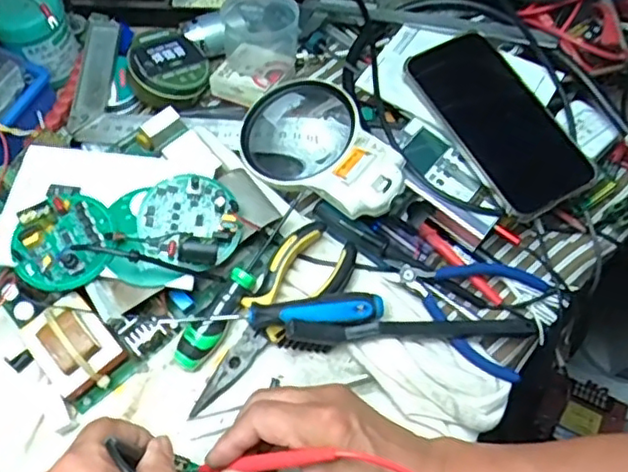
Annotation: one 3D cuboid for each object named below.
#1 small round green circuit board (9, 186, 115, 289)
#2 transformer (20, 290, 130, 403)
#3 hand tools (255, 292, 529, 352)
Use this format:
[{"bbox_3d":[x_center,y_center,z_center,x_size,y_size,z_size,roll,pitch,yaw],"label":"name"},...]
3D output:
[{"bbox_3d":[-0.173,0.001,0.446,0.068,0.027,0.070,0,64,-1],"label":"small round green circuit board"},{"bbox_3d":[-0.165,0.076,0.446,0.049,0.041,0.058,-38,70,-17],"label":"transformer"},{"bbox_3d":[0.057,0.057,0.451,0.199,0.034,0.033,-4,64,-3],"label":"hand tools"}]

